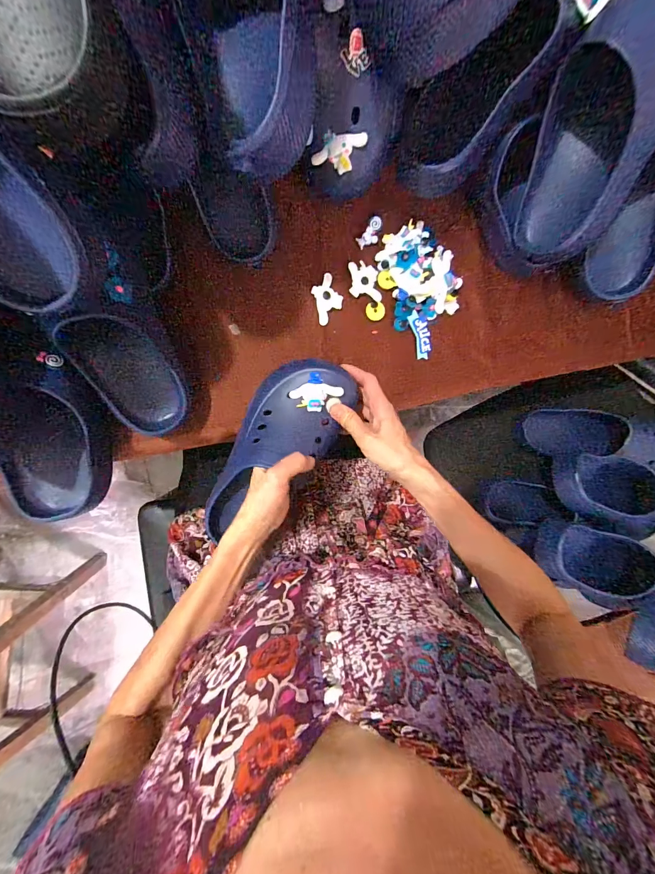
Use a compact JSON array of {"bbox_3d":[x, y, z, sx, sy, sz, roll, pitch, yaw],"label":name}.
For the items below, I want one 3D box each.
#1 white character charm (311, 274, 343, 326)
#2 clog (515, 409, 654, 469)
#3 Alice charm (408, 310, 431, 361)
[{"bbox_3d":[0.001,-0.177,0.454,0.035,0.004,0.059,-15,95,-7],"label":"white character charm"},{"bbox_3d":[0.518,0.003,0.656,0.301,0.090,0.092,8,92,-8],"label":"clog"},{"bbox_3d":[0.125,-0.135,0.469,0.022,0.005,0.061,-15,104,6],"label":"Alice charm"}]

